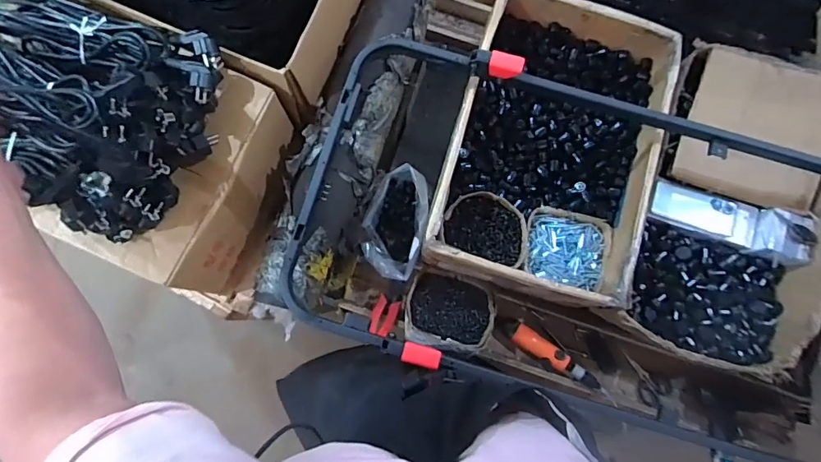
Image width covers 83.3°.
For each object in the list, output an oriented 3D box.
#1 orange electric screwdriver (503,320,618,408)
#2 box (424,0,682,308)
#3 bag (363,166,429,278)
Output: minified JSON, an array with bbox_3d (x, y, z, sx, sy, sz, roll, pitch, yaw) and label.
[{"bbox_3d":[0.290,0.252,0.908,0.235,0.042,0.039,34,82,6],"label":"orange electric screwdriver"},{"bbox_3d":[0.263,-0.156,0.862,0.360,0.131,0.541,16,80,3],"label":"box"},{"bbox_3d":[-0.030,-0.011,0.895,0.110,0.123,0.201,12,80,2],"label":"bag"}]

